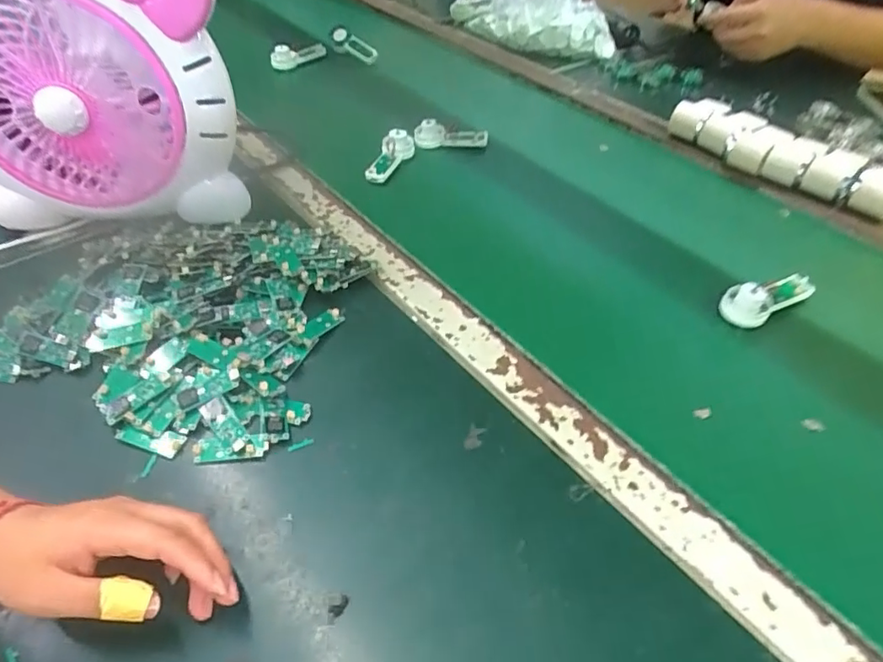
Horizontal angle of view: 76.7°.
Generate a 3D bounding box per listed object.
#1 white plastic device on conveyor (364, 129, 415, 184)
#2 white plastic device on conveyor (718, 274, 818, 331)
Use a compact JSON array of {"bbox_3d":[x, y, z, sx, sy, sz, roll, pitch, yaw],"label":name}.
[{"bbox_3d":[-0.059,-0.213,0.673,0.031,0.034,0.098,16,48,14],"label":"white plastic device on conveyor"},{"bbox_3d":[0.299,-0.036,0.511,0.091,0.032,0.038,-21,50,-20],"label":"white plastic device on conveyor"}]

